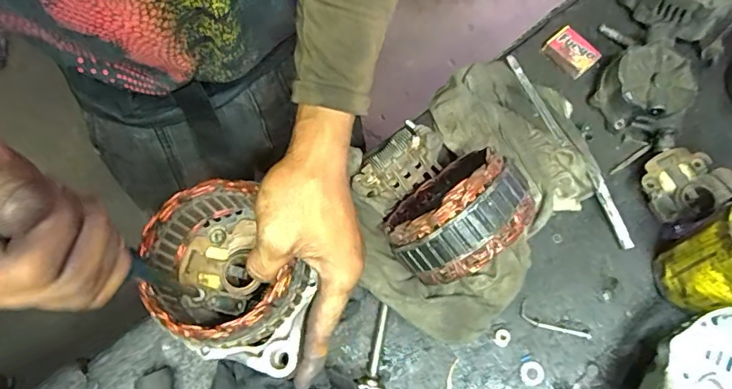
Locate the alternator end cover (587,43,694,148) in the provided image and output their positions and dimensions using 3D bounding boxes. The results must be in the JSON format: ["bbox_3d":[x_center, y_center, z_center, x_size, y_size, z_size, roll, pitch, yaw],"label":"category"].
[{"bbox_3d":[0.288,-0.105,0.500,0.095,0.055,0.081,38,73,15],"label":"alternator end cover"}]

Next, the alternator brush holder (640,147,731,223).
[{"bbox_3d":[0.303,-0.009,0.469,0.071,0.036,0.065,-20,69,-8],"label":"alternator brush holder"}]

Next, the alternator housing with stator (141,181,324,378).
[{"bbox_3d":[-0.096,0.067,0.361,0.091,0.076,0.139,-33,71,-12],"label":"alternator housing with stator"}]

